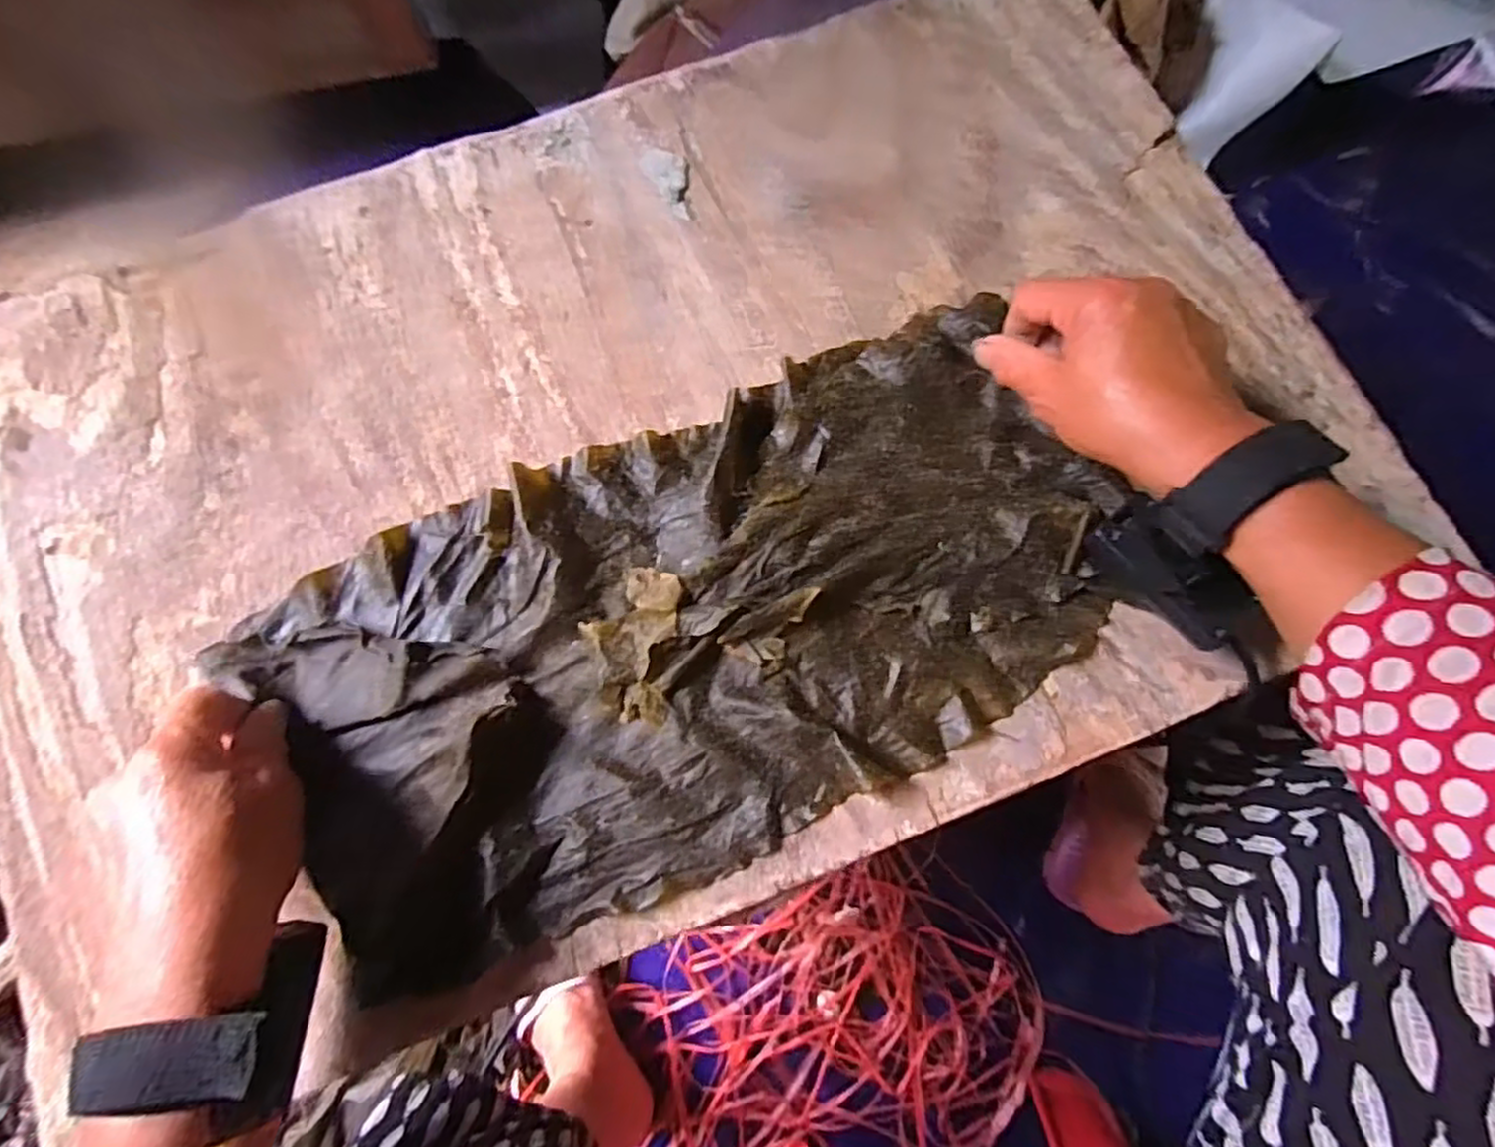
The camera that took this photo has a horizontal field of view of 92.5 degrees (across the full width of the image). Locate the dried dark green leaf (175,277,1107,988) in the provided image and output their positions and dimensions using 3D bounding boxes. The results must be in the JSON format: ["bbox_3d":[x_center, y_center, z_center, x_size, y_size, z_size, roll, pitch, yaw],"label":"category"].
[{"bbox_3d":[-0.023,0.022,0.343,0.393,0.021,0.204,-24,77,-5],"label":"dried dark green leaf"}]

